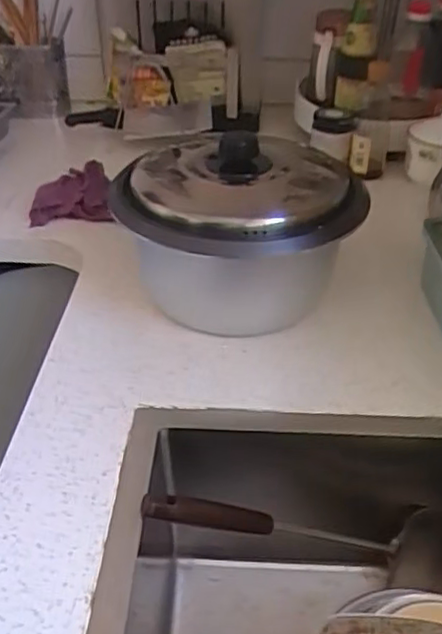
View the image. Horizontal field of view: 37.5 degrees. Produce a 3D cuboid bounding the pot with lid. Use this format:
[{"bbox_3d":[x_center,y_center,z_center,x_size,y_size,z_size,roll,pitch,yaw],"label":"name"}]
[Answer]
[{"bbox_3d":[0.021,-0.098,0.711,0.238,0.172,0.254,0,36,0],"label":"pot with lid"}]

